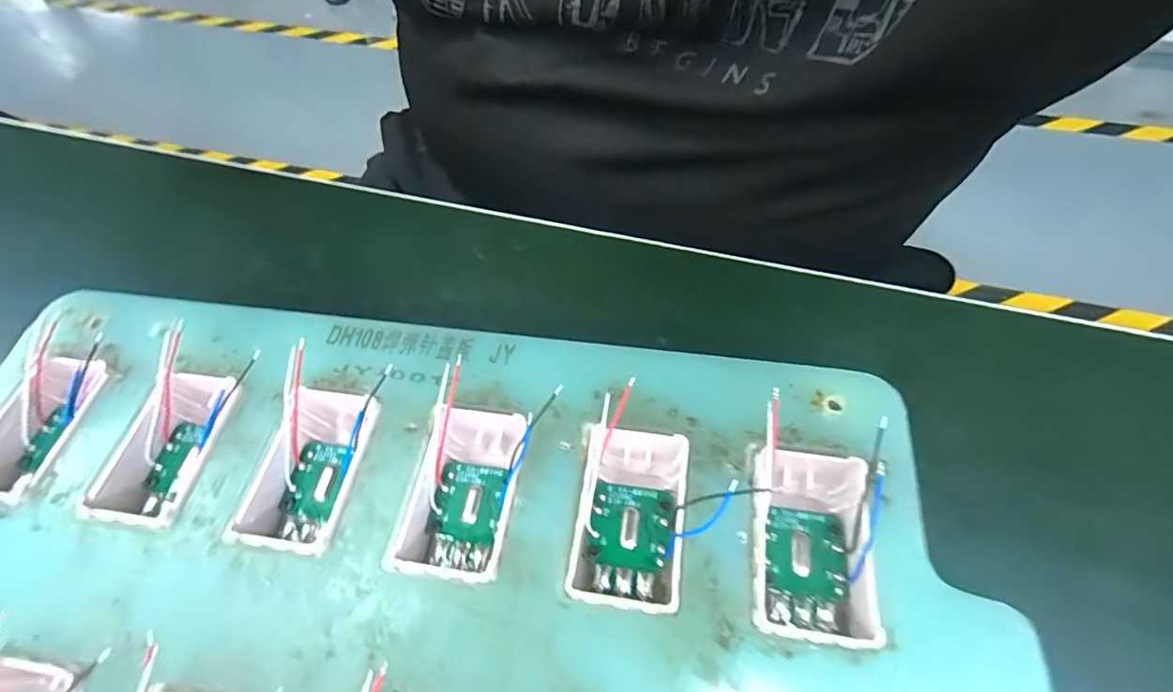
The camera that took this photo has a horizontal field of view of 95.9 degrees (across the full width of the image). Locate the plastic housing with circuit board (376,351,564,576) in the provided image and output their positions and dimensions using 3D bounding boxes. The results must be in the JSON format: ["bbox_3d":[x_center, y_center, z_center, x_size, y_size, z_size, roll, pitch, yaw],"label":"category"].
[{"bbox_3d":[-0.023,0.027,0.107,0.022,0.015,0.038,10,61,9],"label":"plastic housing with circuit board"}]

